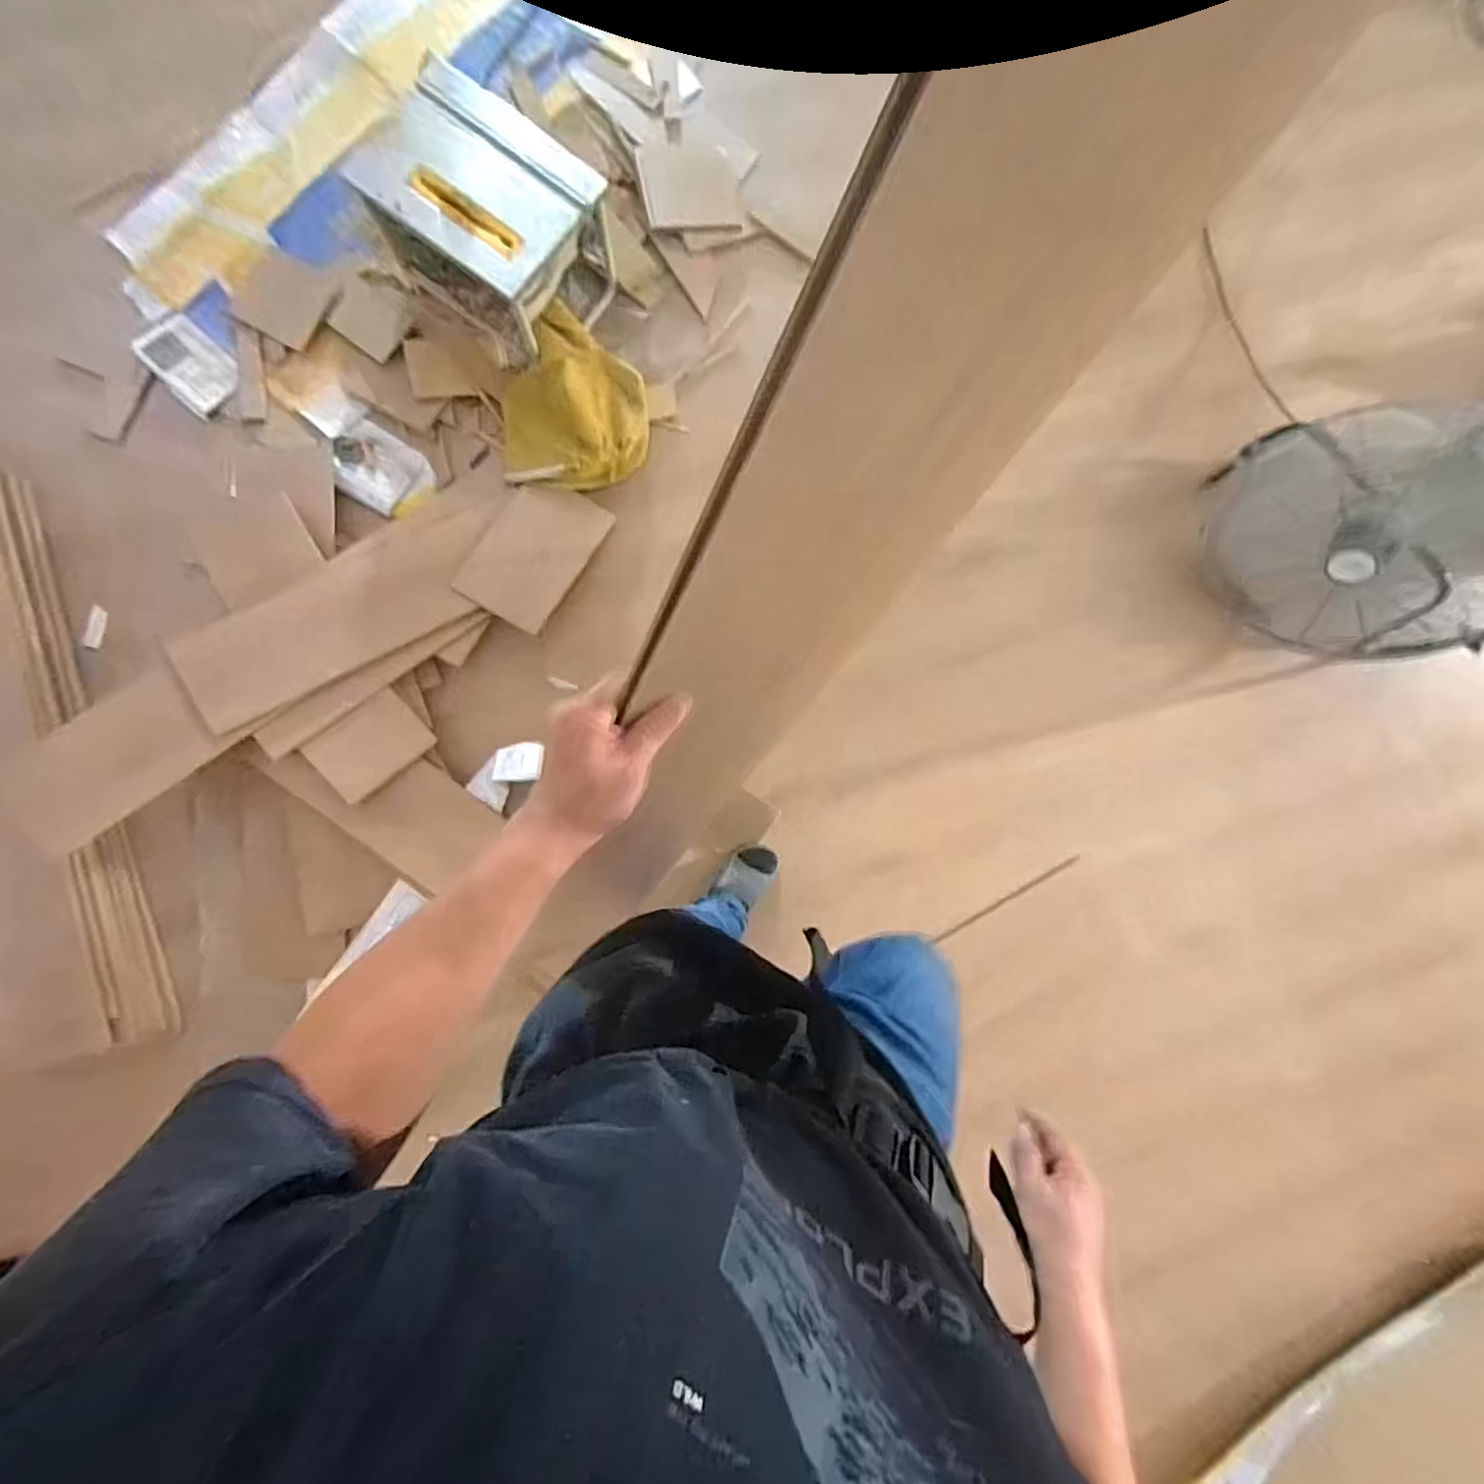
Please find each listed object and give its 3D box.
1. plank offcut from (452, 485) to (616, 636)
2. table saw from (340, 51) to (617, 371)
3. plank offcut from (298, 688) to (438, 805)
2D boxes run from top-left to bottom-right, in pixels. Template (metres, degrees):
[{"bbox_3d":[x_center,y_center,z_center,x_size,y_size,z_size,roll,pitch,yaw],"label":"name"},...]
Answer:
[{"bbox_3d":[-0.451,-0.413,1.404,0.209,0.009,0.314,31,85,-2],"label":"plank offcut"},{"bbox_3d":[-0.521,-1.077,1.355,0.430,0.316,0.313,36,85,-1],"label":"table saw"},{"bbox_3d":[-0.758,0.008,1.331,0.200,0.016,0.145,-43,107,-19],"label":"plank offcut"}]

